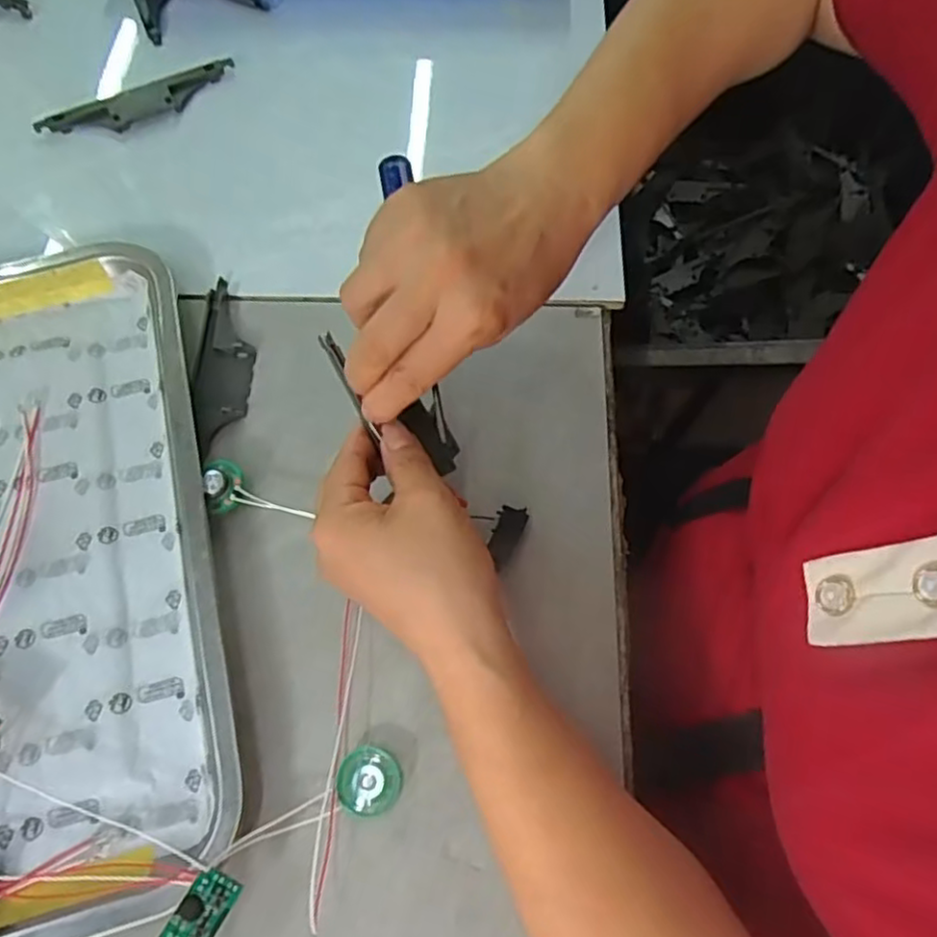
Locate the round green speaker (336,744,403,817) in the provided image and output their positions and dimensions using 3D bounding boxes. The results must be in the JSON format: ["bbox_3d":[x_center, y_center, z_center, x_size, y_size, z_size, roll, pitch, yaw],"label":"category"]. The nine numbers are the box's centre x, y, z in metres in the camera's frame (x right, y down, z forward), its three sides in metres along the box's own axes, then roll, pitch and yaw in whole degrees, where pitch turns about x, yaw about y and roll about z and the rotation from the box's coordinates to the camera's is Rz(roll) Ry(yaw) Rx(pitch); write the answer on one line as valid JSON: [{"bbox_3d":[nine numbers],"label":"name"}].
[{"bbox_3d":[-0.044,0.139,0.309,0.028,0.006,0.028,-1,67,1],"label":"round green speaker"}]

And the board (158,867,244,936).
[{"bbox_3d":[-0.103,0.172,0.268,0.018,0.004,0.028,30,64,4],"label":"board"}]

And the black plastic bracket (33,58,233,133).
[{"bbox_3d":[-0.225,-0.249,0.474,0.134,0.010,0.027,-23,68,-8],"label":"black plastic bracket"}]

